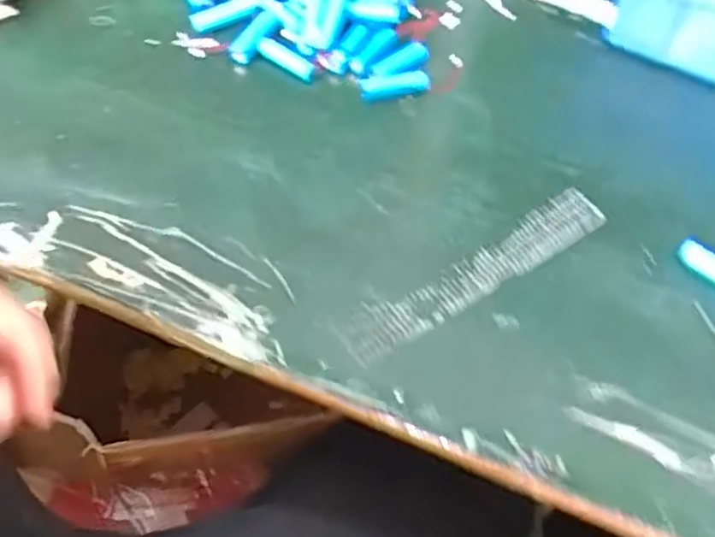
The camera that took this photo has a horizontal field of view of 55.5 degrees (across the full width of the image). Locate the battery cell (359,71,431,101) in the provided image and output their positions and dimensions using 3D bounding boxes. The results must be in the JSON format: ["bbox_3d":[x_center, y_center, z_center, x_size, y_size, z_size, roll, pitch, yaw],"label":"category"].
[{"bbox_3d":[0.028,-0.141,0.518,0.054,0.013,0.019,-13,58,-12],"label":"battery cell"}]

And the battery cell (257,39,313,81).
[{"bbox_3d":[-0.056,-0.159,0.521,0.049,0.015,0.012,31,60,16],"label":"battery cell"}]

